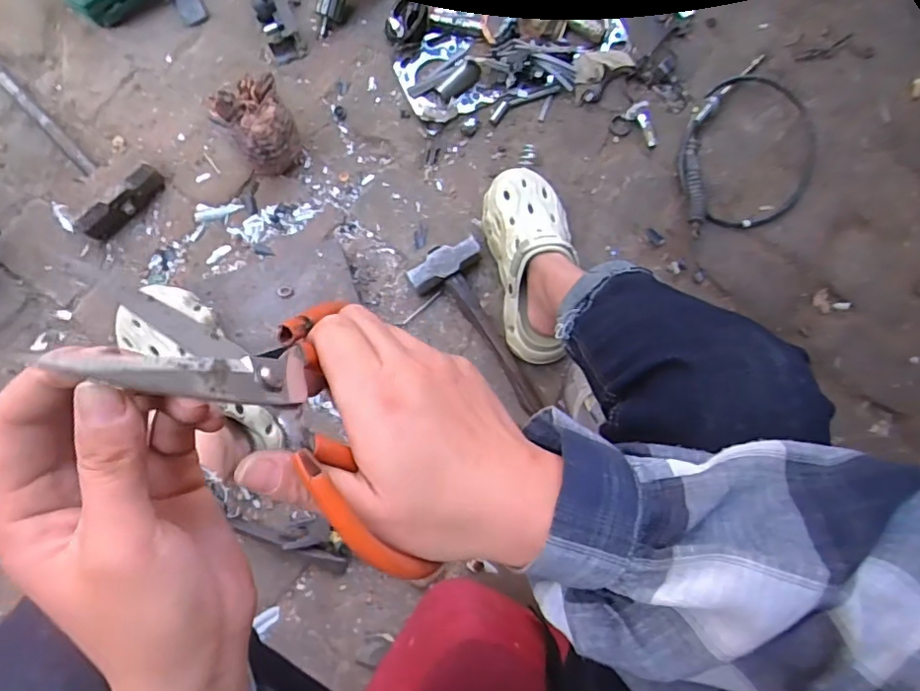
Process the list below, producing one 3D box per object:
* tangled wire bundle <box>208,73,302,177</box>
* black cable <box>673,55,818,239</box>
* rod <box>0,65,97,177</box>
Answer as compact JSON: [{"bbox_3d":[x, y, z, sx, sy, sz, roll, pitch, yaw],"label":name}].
[{"bbox_3d":[-0.258,-0.283,0.724,0.080,0.119,0.075,0,82,-3],"label":"tangled wire bundle"},{"bbox_3d":[0.386,-0.275,0.755,0.181,0.035,0.239,-3,82,-4],"label":"black cable"},{"bbox_3d":[-0.619,-0.358,0.760,0.370,0.017,0.019,45,82,3],"label":"rod"}]

